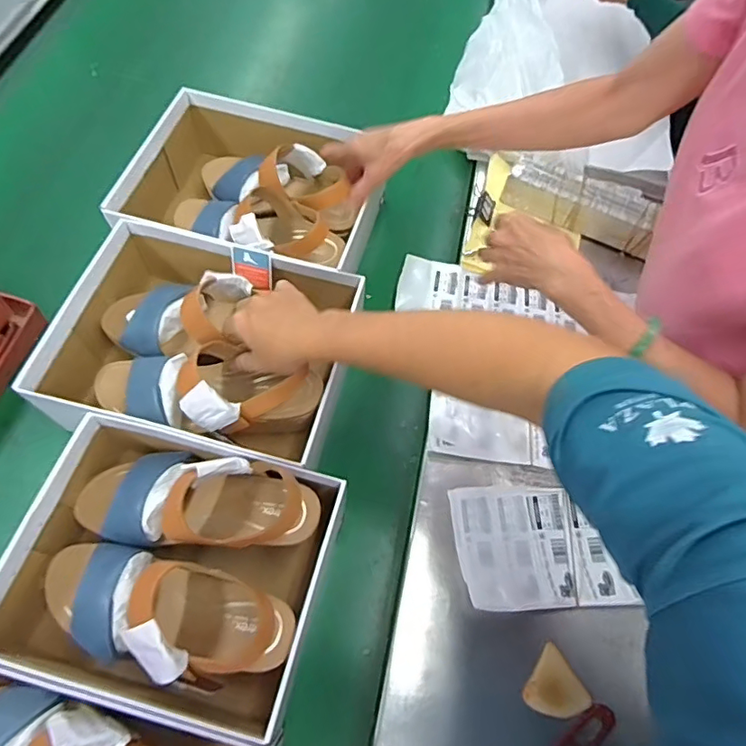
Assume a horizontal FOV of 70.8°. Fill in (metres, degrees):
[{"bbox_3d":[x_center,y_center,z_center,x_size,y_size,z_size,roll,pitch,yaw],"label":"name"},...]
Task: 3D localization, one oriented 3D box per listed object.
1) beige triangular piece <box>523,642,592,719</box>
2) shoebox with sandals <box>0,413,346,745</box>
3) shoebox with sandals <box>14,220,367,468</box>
[{"bbox_3d":[0.179,0.303,0.503,0.053,0.010,0.057,32,65,13],"label":"beige triangular piece"},{"bbox_3d":[-0.183,0.179,0.489,0.267,0.110,0.219,15,62,5],"label":"shoebox with sandals"},{"bbox_3d":[-0.184,-0.029,0.595,0.298,0.117,0.236,13,62,4],"label":"shoebox with sandals"}]

